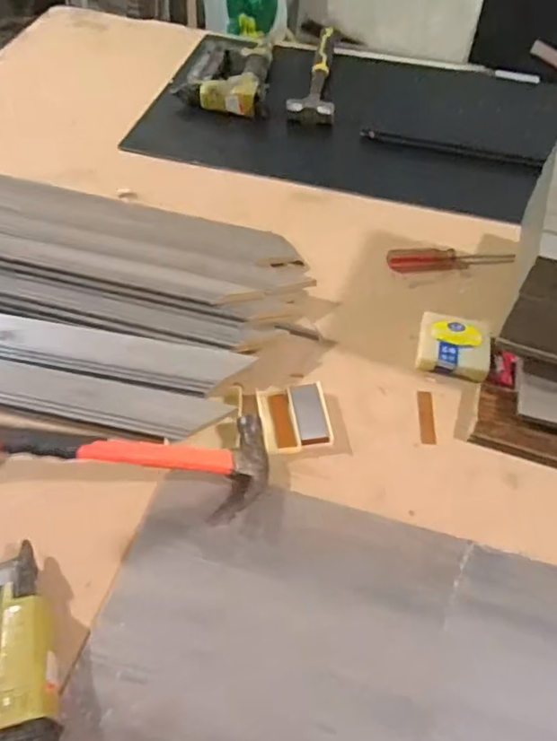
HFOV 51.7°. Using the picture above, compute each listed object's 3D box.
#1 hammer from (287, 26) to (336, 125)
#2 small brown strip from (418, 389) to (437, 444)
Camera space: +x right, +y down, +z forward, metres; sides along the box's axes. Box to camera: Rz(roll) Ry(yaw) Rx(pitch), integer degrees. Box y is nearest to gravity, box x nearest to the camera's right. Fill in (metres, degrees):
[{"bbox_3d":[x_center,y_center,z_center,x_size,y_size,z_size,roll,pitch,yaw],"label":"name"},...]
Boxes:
[{"bbox_3d":[0.069,-0.504,0.965,0.074,0.034,0.275,6,53,5],"label":"hammer"},{"bbox_3d":[0.152,0.047,0.589,0.015,0.005,0.063,2,53,2],"label":"small brown strip"}]

